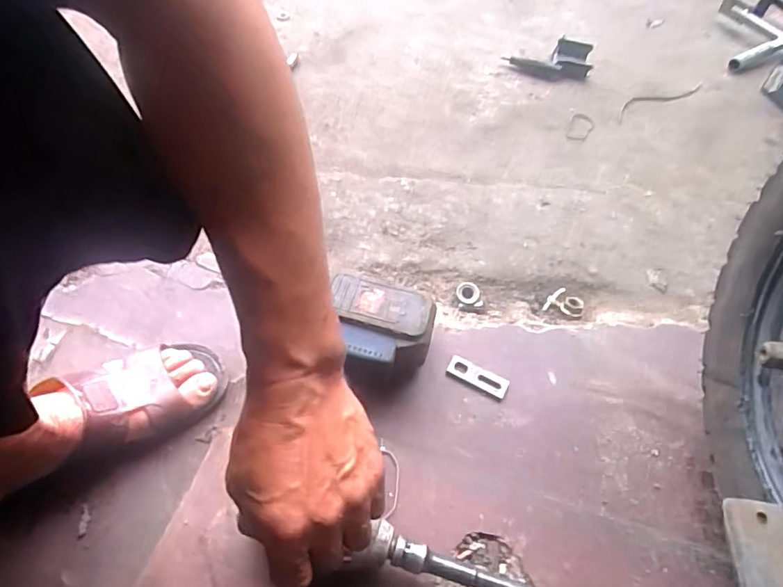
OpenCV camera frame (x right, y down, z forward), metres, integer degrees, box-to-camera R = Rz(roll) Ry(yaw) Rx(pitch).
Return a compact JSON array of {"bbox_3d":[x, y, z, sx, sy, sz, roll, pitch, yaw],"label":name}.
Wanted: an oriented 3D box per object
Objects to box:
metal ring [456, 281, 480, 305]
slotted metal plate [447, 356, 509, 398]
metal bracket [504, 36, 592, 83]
[{"bbox_3d":[0.089,-0.001,0.614,0.027,0.008,0.025,-1,75,4],"label":"metal ring"},{"bbox_3d":[0.088,0.084,0.533,0.061,0.006,0.020,23,60,13],"label":"slotted metal plate"},{"bbox_3d":[0.303,-0.446,0.978,0.145,0.024,0.112,26,60,14],"label":"metal bracket"}]

